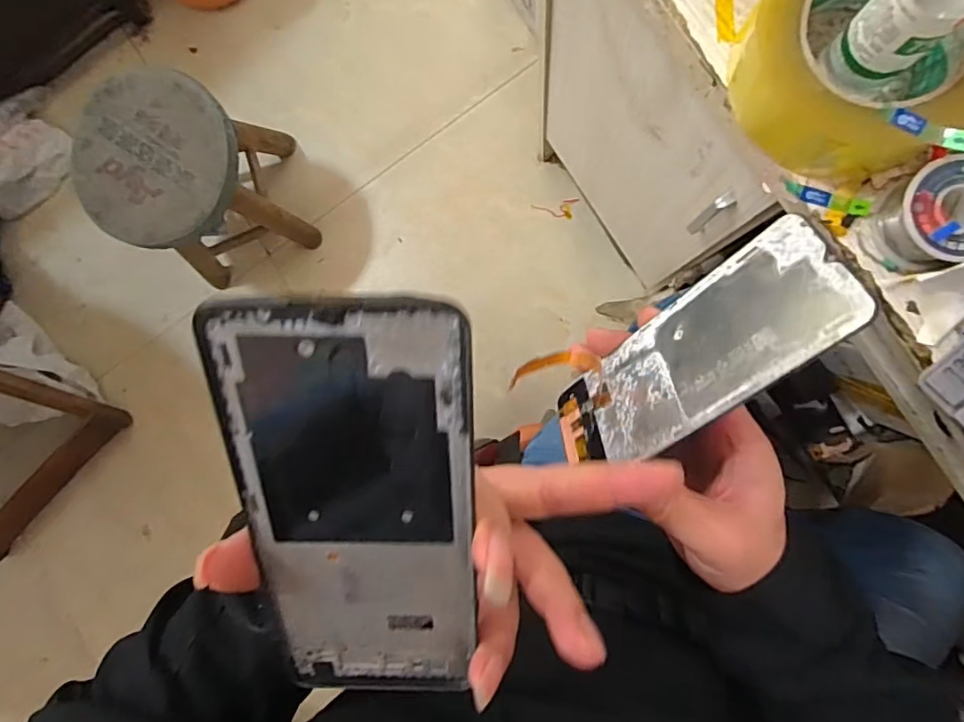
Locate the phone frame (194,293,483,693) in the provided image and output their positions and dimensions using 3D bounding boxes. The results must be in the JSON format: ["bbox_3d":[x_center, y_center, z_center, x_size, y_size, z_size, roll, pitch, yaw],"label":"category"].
[{"bbox_3d":[-0.039,0.055,0.179,0.071,0.004,0.162,1,117,1],"label":"phone frame"}]

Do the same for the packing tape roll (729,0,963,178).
[{"bbox_3d":[0.193,-0.161,0.288,0.105,0.052,0.111,0,88,7],"label":"packing tape roll"}]

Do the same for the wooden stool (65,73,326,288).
[{"bbox_3d":[-0.494,-0.307,0.981,0.257,0.317,0.250,-20,86,6],"label":"wooden stool"}]

